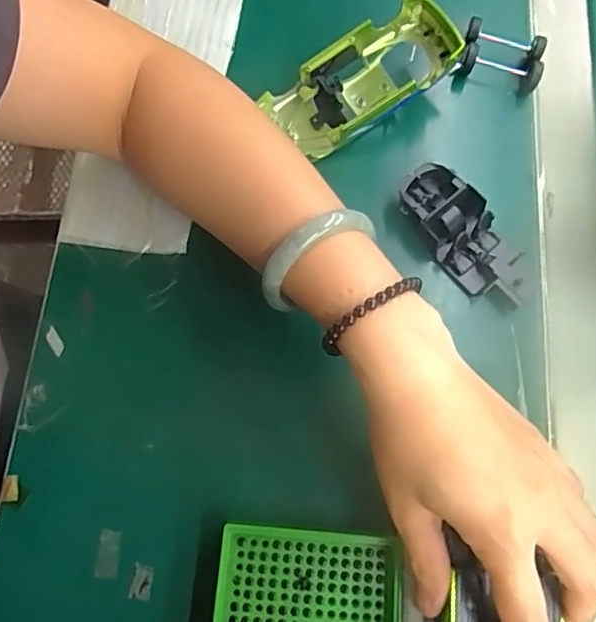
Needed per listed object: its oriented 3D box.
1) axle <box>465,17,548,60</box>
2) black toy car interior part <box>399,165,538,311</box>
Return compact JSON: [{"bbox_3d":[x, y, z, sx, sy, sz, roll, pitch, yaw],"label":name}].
[{"bbox_3d":[0.143,-0.188,0.390,0.053,0.013,0.016,25,73,7],"label":"axle"},{"bbox_3d":[0.104,-0.046,0.352,0.043,0.025,0.100,-39,76,-13],"label":"black toy car interior part"}]

